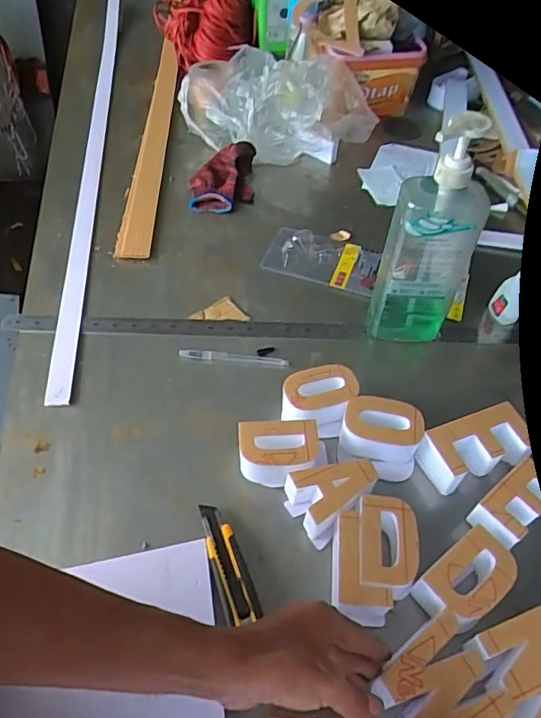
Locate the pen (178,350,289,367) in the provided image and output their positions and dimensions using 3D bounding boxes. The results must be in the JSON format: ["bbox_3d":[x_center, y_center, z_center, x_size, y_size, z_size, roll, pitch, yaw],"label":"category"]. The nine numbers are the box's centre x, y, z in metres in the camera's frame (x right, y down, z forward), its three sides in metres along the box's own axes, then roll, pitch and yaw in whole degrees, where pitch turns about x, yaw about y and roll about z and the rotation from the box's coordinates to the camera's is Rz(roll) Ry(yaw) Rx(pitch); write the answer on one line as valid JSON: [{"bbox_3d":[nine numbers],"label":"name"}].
[{"bbox_3d":[-0.046,-0.004,0.667,0.136,0.009,0.015,5,52,2],"label":"pen"}]

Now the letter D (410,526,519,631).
[{"bbox_3d":[0.181,0.209,0.486,0.091,0.041,0.063,-30,61,-24],"label":"letter D"}]

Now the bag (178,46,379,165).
[{"bbox_3d":[0.003,-0.464,0.949,0.359,0.125,0.204,14,53,8],"label":"bag"}]

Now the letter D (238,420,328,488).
[{"bbox_3d":[0.010,0.101,0.560,0.086,0.045,0.059,-5,52,-7],"label":"letter D"}]

